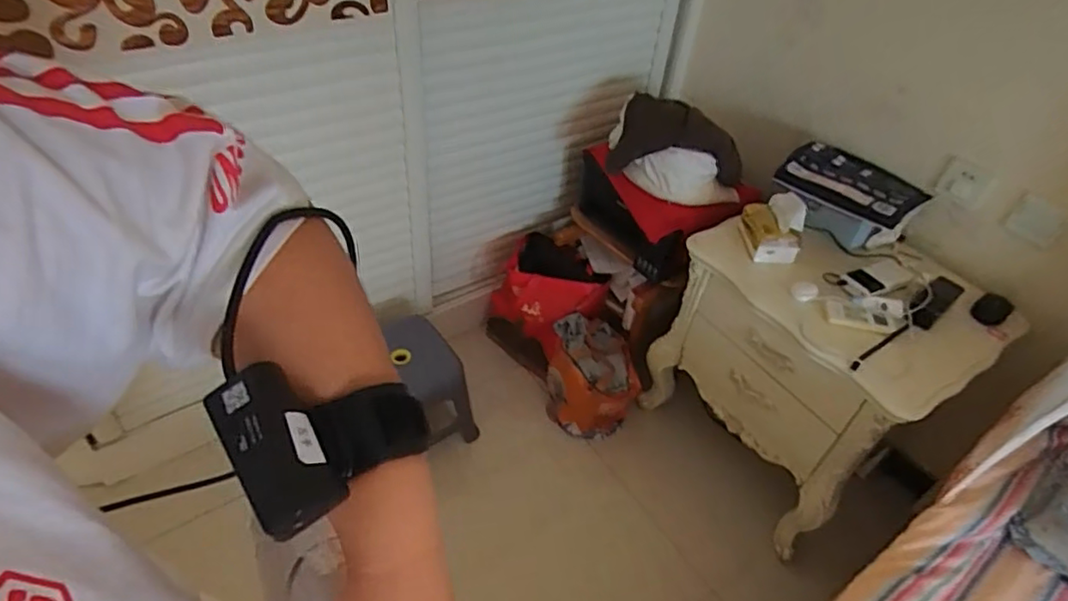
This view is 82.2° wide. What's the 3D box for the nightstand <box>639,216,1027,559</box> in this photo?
[{"bbox_3d":[0.674,0.131,1.496,0.468,0.531,0.567,-23,51,-27],"label":"nightstand"}]

